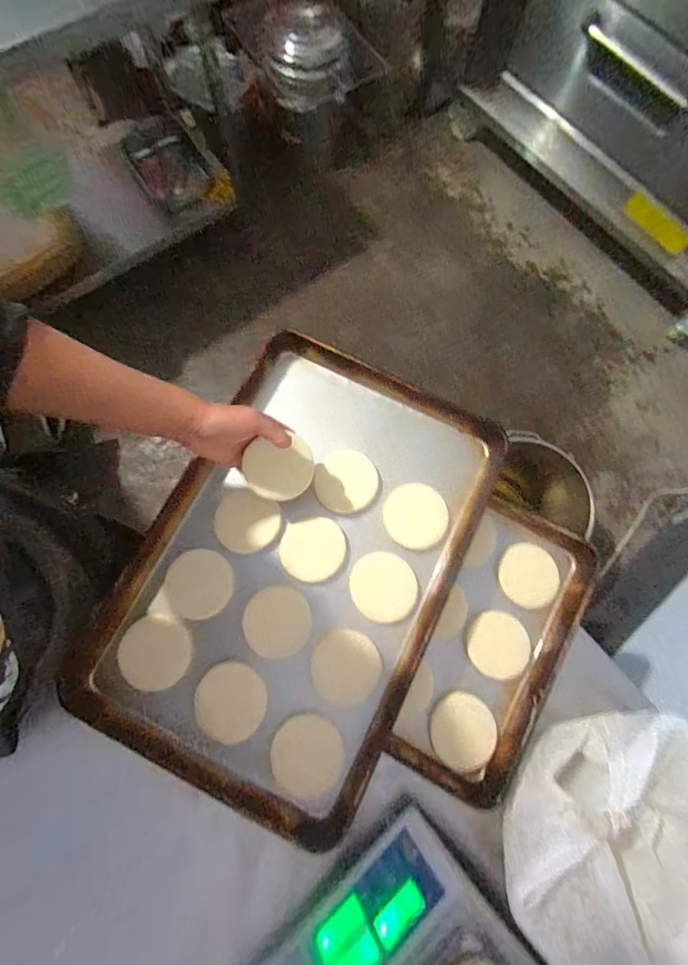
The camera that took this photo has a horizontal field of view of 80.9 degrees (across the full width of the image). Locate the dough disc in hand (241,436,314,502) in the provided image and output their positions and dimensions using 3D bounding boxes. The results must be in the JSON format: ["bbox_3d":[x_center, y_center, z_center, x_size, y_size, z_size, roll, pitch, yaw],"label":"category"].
[{"bbox_3d":[-0.087,-0.016,0.541,0.090,0.010,0.082,-2,106,-7],"label":"dough disc in hand"}]

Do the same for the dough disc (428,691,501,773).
[{"bbox_3d":[0.171,0.358,0.577,0.092,0.010,0.098,0,74,0],"label":"dough disc"}]

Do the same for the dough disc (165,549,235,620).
[{"bbox_3d":[-0.205,0.145,0.573,0.092,0.013,0.091,-16,74,-4],"label":"dough disc"}]

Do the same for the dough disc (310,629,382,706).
[{"bbox_3d":[0.003,0.252,0.552,0.093,0.008,0.092,0,74,0],"label":"dough disc"}]

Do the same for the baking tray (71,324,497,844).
[{"bbox_3d":[-0.061,0.118,0.581,0.422,0.038,0.578,25,76,7],"label":"baking tray"}]

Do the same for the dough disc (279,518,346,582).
[{"bbox_3d":[-0.045,0.099,0.590,0.093,0.013,0.084,-15,74,-4],"label":"dough disc"}]

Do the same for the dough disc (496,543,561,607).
[{"bbox_3d":[0.293,0.147,0.639,0.090,0.004,0.096,-14,74,-4],"label":"dough disc"}]

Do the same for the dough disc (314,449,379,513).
[{"bbox_3d":[0.003,-0.003,0.617,0.095,0.015,0.091,-10,74,-3],"label":"dough disc"}]

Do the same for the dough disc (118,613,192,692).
[{"bbox_3d":[-0.257,0.231,0.549,0.089,0.011,0.093,-16,75,-4],"label":"dough disc"}]

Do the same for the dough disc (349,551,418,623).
[{"bbox_3d":[0.056,0.148,0.577,0.091,0.007,0.093,-15,74,-4],"label":"dough disc"}]

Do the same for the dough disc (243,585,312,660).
[{"bbox_3d":[-0.093,0.196,0.568,0.091,0.005,0.093,0,74,0],"label":"dough disc"}]

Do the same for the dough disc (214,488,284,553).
[{"bbox_3d":[-0.142,0.059,0.592,0.095,0.011,0.084,25,76,7],"label":"dough disc"}]

